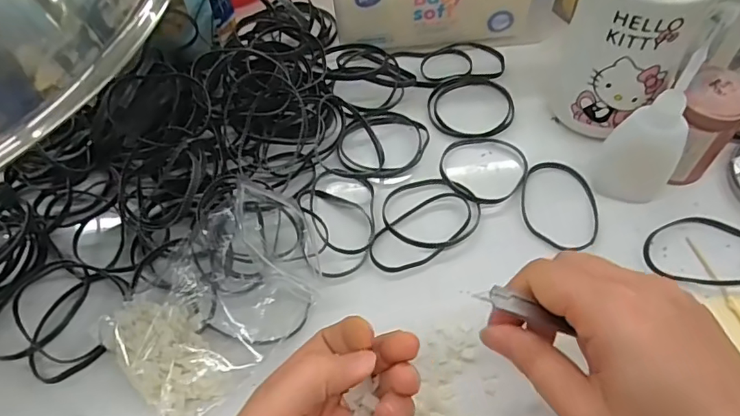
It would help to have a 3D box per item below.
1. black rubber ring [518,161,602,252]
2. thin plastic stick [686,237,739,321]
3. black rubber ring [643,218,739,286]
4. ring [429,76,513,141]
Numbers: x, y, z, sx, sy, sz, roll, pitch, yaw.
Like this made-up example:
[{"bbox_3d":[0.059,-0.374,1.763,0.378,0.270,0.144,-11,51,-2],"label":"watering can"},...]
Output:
[{"bbox_3d":[0.124,-0.003,0.341,0.049,0.004,0.068,2,57,5],"label":"black rubber ring"},{"bbox_3d":[0.206,0.042,0.307,0.006,0.004,0.058,-13,57,-5],"label":"thin plastic stick"},{"bbox_3d":[0.204,0.025,0.317,0.070,0.006,0.046,7,58,8],"label":"black rubber ring"},{"bbox_3d":[0.080,-0.080,0.396,0.073,0.006,0.060,-32,61,-17],"label":"ring"}]

